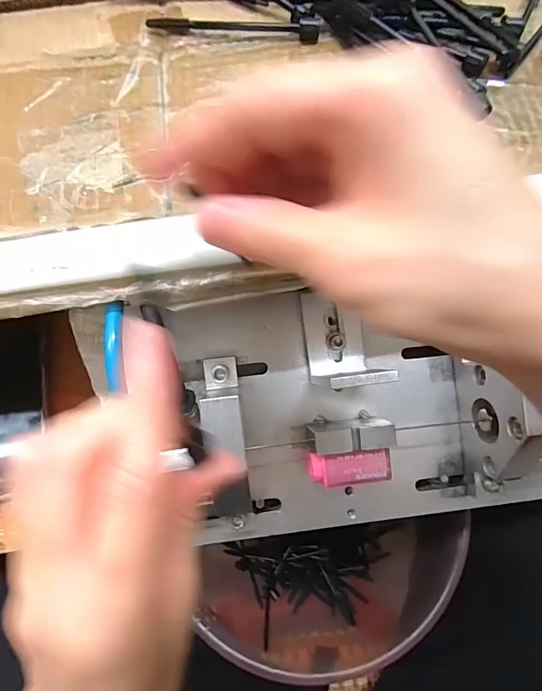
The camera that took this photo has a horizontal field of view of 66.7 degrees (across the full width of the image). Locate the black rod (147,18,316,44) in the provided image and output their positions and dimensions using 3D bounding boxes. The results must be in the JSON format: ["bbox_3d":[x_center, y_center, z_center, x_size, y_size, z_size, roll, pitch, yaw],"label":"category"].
[{"bbox_3d":[-0.022,-0.187,0.238,0.099,0.009,0.014,10,73,3],"label":"black rod"}]

